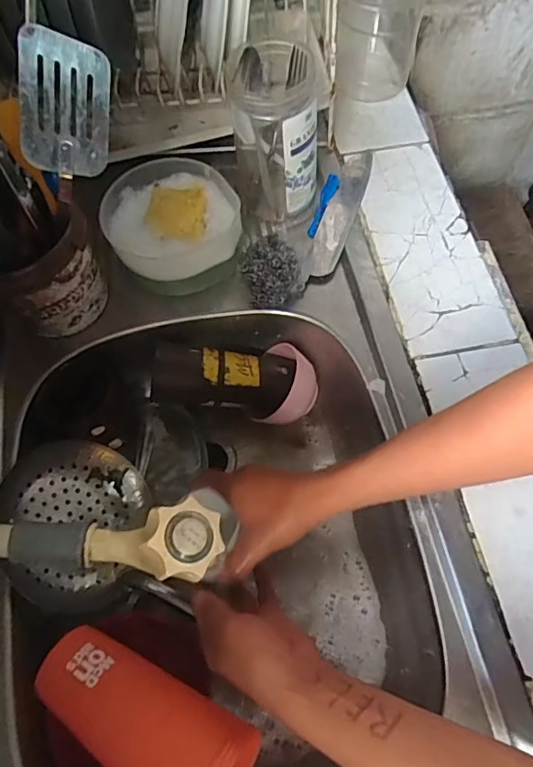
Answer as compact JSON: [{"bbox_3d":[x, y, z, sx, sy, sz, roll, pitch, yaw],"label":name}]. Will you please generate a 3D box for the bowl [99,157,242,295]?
[{"bbox_3d":[-0.105,-0.175,0.583,0.143,0.073,0.154,-1,64,2],"label":"bowl"}]

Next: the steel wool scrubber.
[{"bbox_3d":[0.004,-0.126,0.572,0.061,0.040,0.078,-18,65,-6],"label":"steel wool scrubber"}]

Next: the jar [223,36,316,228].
[{"bbox_3d":[0.008,-0.274,0.560,0.102,0.154,0.089,14,66,9],"label":"jar"}]

